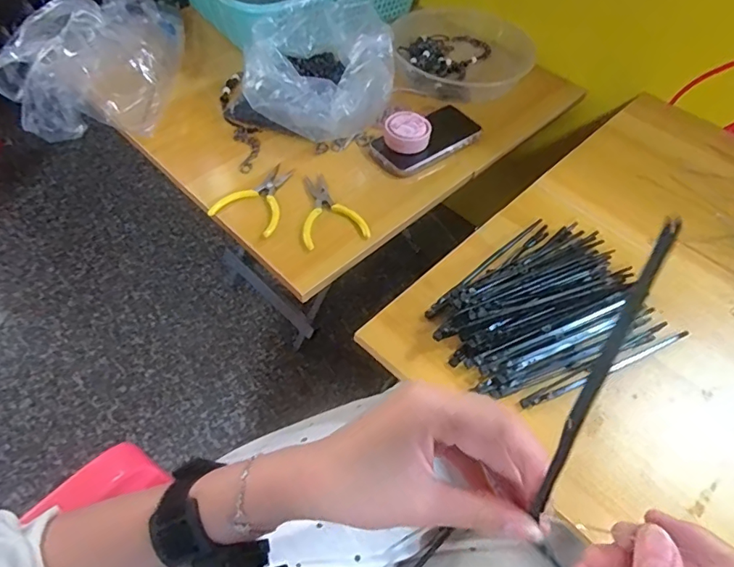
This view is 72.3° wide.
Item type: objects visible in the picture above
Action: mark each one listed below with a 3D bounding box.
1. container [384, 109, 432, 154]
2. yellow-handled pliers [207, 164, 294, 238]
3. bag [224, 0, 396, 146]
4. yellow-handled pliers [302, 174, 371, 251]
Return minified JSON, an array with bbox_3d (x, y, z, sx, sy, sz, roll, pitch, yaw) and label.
[{"bbox_3d":[0.054,-0.198,0.655,0.058,0.025,0.055,2,54,-3],"label":"container"},{"bbox_3d":[-0.130,-0.108,0.607,0.077,0.008,0.105,19,55,8],"label":"yellow-handled pliers"},{"bbox_3d":[-0.062,-0.296,0.690,0.201,0.095,0.212,17,54,7],"label":"bag"},{"bbox_3d":[-0.047,-0.091,0.599,0.073,0.012,0.111,-11,56,-13],"label":"yellow-handled pliers"}]

